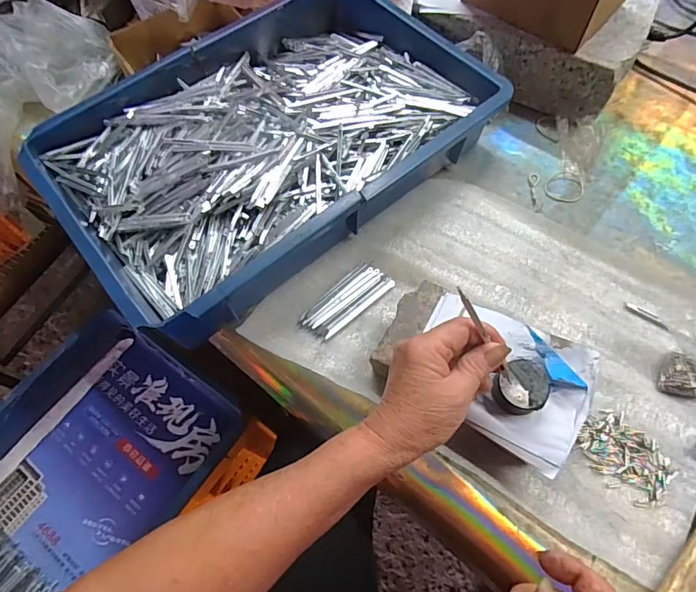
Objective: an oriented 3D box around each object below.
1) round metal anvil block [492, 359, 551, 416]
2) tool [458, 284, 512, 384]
[{"bbox_3d":[0.135,0.070,0.345,0.037,0.024,0.042,41,72,19],"label":"round metal anvil block"},{"bbox_3d":[0.097,0.029,0.312,0.006,0.099,0.004,-47,31,-18],"label":"tool"}]

